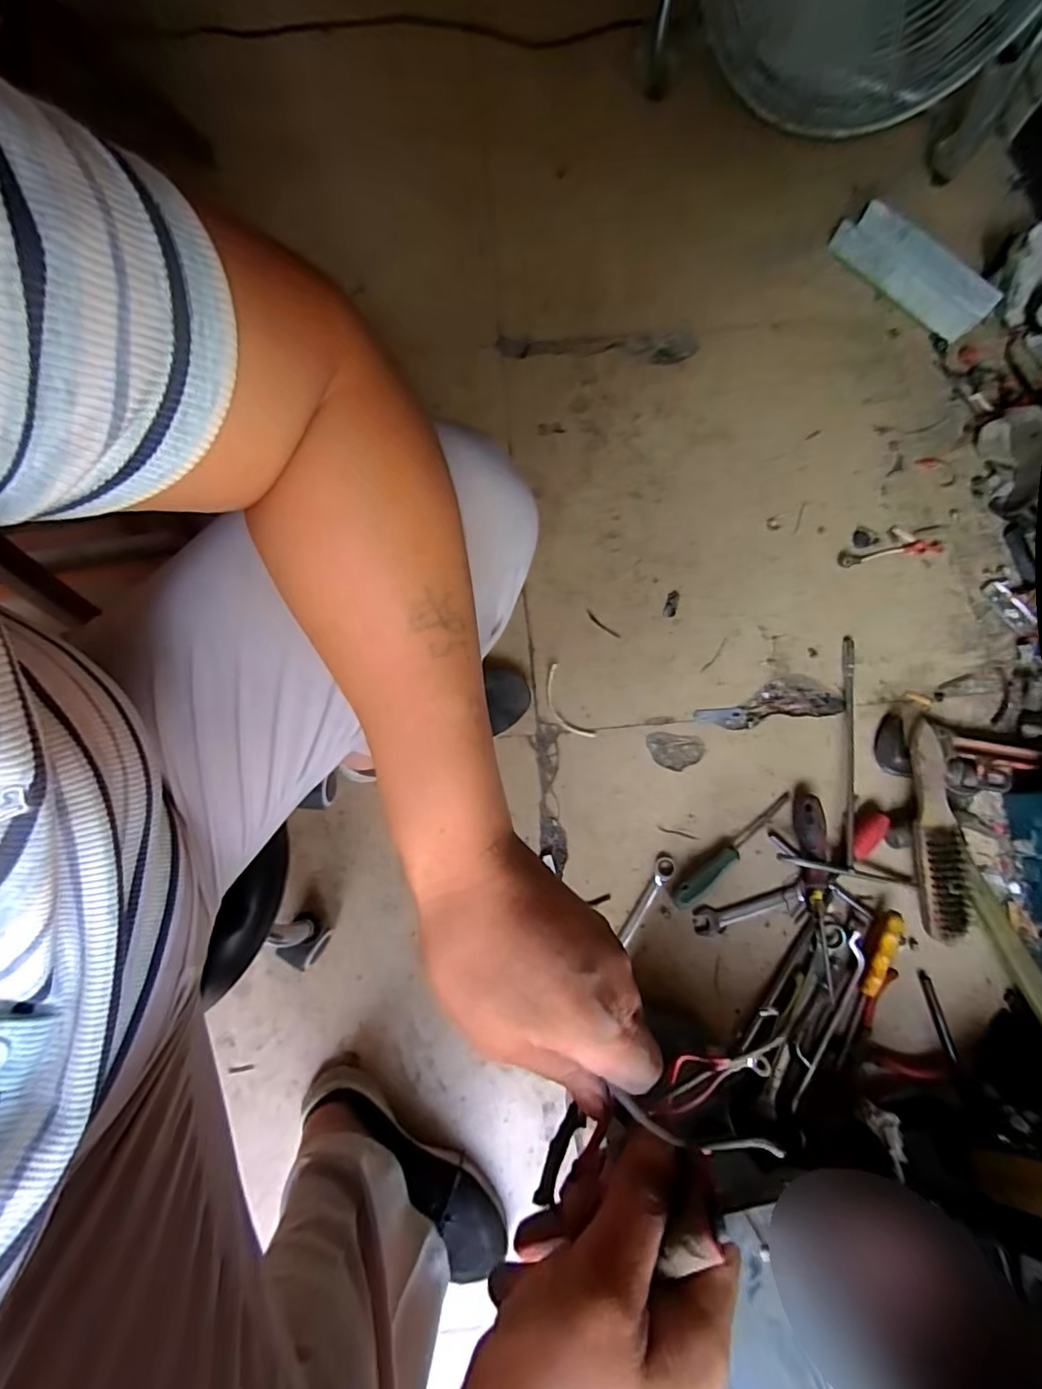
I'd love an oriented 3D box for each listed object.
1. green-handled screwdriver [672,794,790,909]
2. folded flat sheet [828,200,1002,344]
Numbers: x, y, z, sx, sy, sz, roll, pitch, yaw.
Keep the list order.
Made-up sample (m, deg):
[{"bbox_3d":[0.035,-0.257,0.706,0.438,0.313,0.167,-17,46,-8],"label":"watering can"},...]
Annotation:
[{"bbox_3d":[0.252,0.183,0.640,0.190,0.026,0.027,-39,81,-8],"label":"green-handled screwdriver"},{"bbox_3d":[0.613,-0.664,0.847,0.122,0.030,0.254,-42,82,-9],"label":"folded flat sheet"}]

